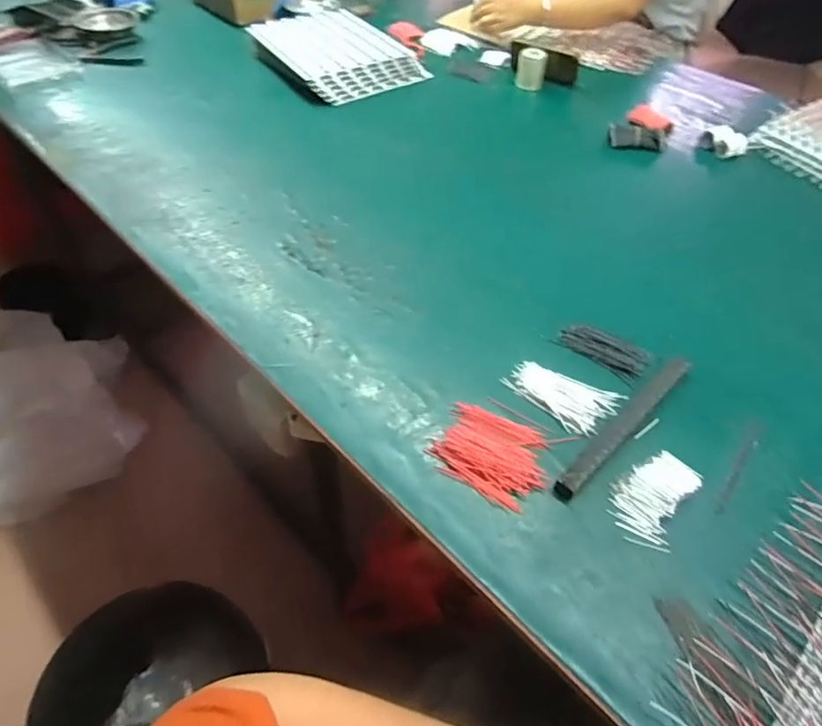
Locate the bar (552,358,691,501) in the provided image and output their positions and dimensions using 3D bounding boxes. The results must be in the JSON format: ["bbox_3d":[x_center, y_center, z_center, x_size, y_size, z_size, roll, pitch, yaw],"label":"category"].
[{"bbox_3d":[0.224,0.059,0.573,0.234,0.017,0.027,-36,60,-28],"label":"bar"}]

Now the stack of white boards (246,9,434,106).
[{"bbox_3d":[-0.162,-0.648,1.139,0.286,0.063,0.304,-27,55,-23],"label":"stack of white boards"}]

